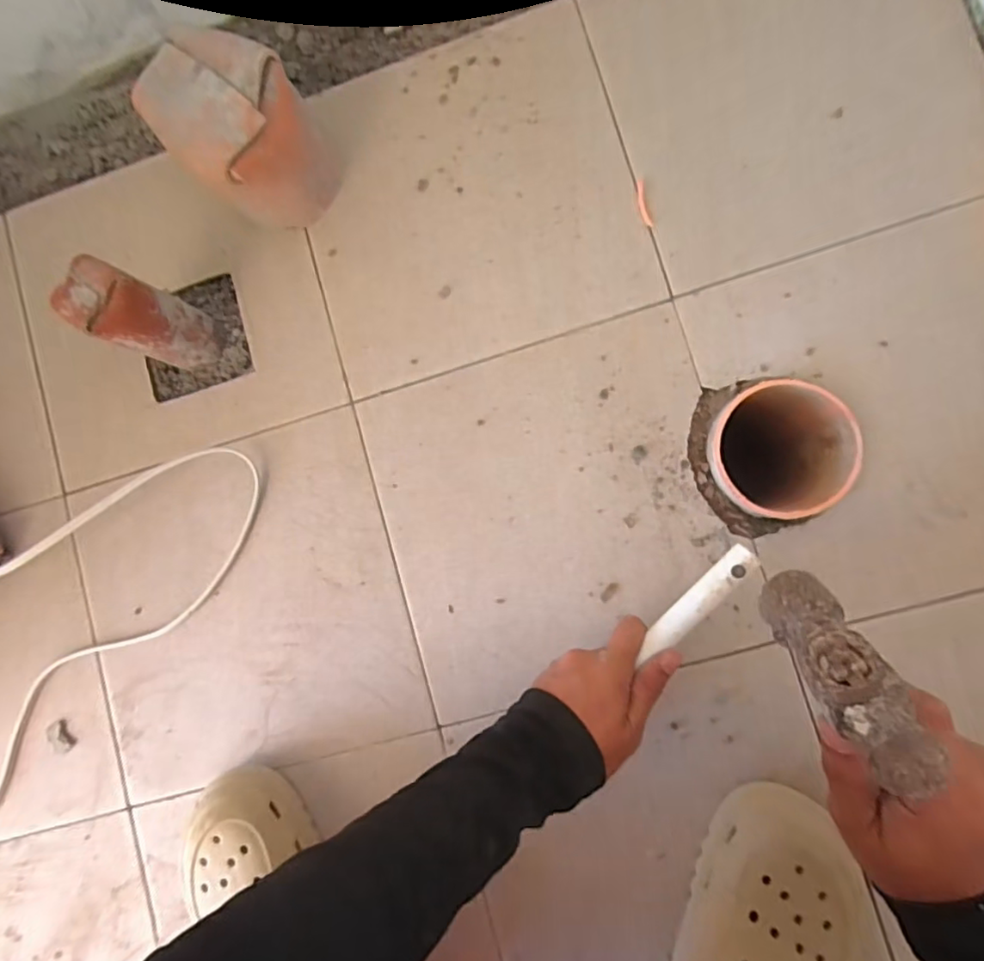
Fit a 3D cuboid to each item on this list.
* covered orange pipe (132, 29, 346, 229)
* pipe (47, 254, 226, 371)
[{"bbox_3d":[-0.198,-0.289,0.488,0.096,0.133,0.108,44,92,7],"label":"covered orange pipe"},{"bbox_3d":[-0.292,-0.136,0.489,0.049,0.128,0.055,26,90,8],"label":"pipe"}]

